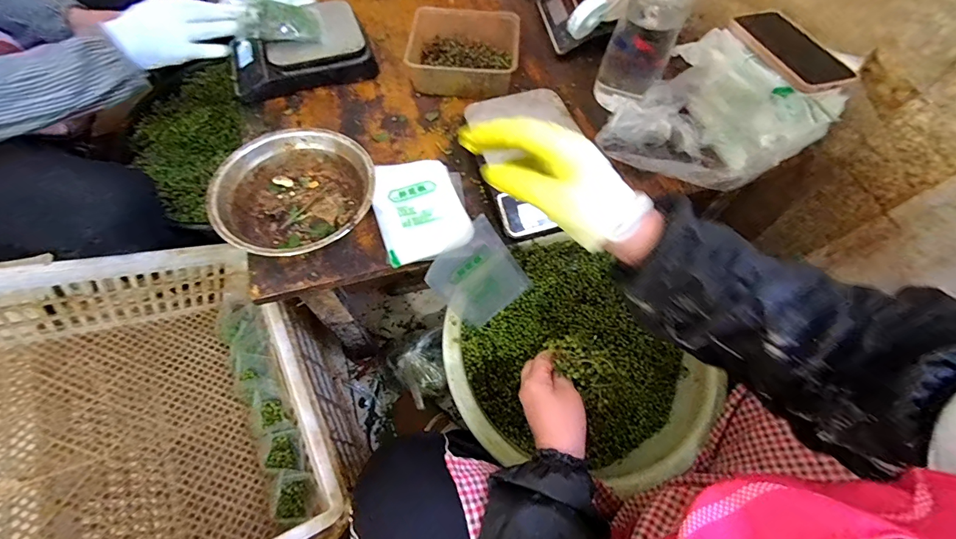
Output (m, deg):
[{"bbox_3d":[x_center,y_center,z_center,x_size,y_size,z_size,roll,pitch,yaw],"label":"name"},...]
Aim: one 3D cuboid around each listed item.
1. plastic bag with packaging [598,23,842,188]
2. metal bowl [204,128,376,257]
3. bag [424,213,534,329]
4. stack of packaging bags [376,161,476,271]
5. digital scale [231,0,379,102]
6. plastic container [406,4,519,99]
[{"bbox_3d":[0.317,-0.204,0.551,0.224,0.119,0.196,35,68,15],"label":"plastic bag with packaging"},{"bbox_3d":[-0.222,-0.088,0.511,0.183,0.063,0.181,0,63,-1],"label":"metal bowl"},{"bbox_3d":[0.003,0.013,0.547,0.110,0.142,0.021,-40,42,-4],"label":"bag"},{"bbox_3d":[-0.075,-0.083,0.539,0.115,0.014,0.155,-12,64,-7],"label":"stack of packaging bags"},{"bbox_3d":[-0.282,-0.351,0.641,0.218,0.061,0.140,-19,65,-10],"label":"digital scale"},{"bbox_3d":[-0.024,-0.347,0.651,0.172,0.057,0.150,5,63,1],"label":"plastic container"}]

